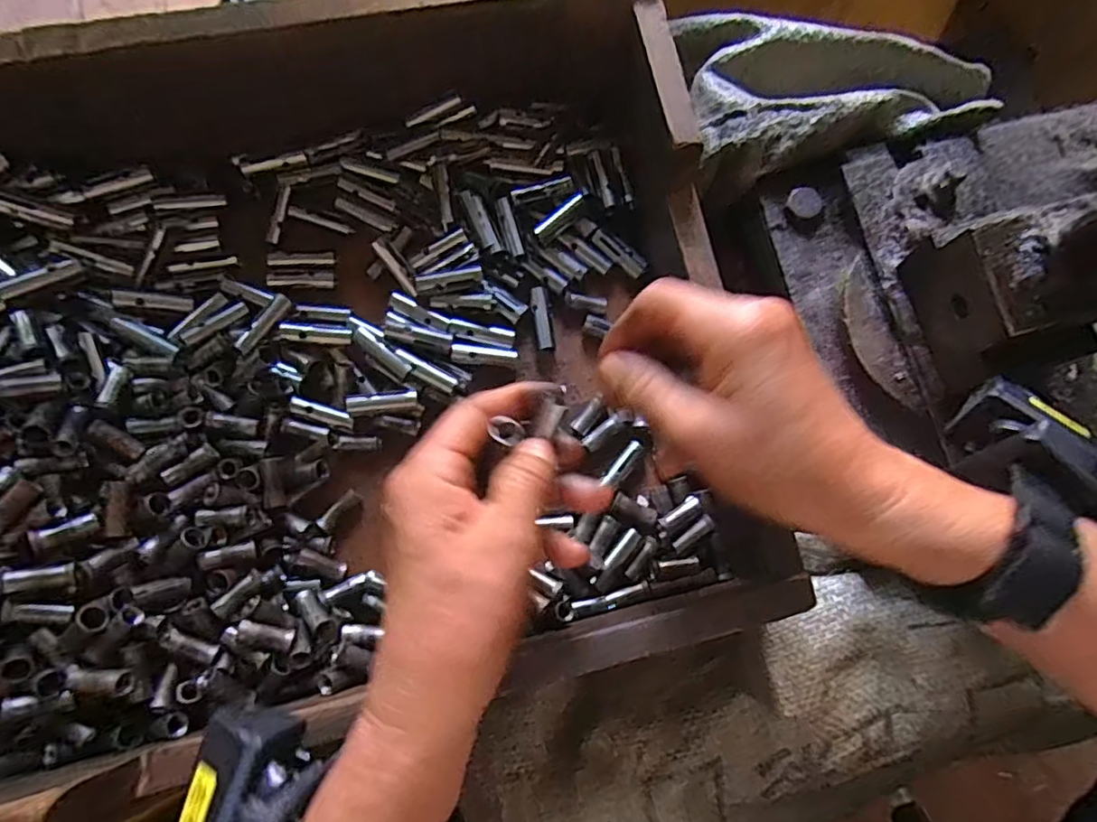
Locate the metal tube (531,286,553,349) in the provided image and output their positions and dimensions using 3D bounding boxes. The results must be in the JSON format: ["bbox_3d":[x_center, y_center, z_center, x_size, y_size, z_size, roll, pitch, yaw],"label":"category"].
[{"bbox_3d":[-0.004,-0.054,0.356,0.009,0.004,0.036,-8,76,-2],"label":"metal tube"}]

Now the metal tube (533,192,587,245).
[{"bbox_3d":[0.007,-0.113,0.356,0.010,0.006,0.038,44,80,9],"label":"metal tube"}]

